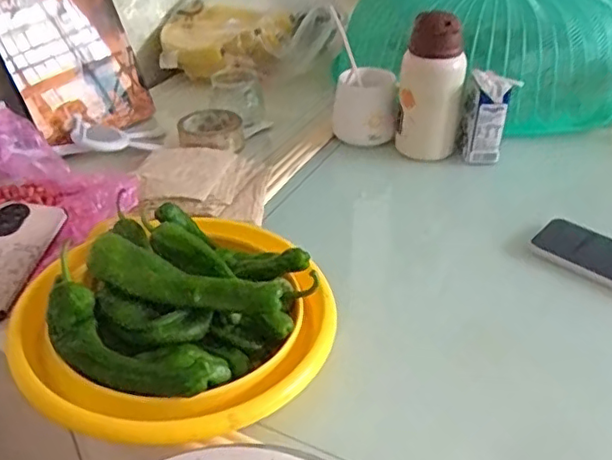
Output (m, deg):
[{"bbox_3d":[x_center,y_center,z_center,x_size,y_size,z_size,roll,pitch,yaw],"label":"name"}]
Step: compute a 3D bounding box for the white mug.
[{"bbox_3d":[0.079,-0.170,0.832,0.082,0.072,0.088,0,36,0],"label":"white mug"}]

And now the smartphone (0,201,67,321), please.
[{"bbox_3d":[-0.307,0.026,0.615,0.085,0.011,0.160,6,42,6],"label":"smartphone"}]

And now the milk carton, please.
[{"bbox_3d":[0.229,-0.139,0.770,0.054,0.110,0.040,9,37,12],"label":"milk carton"}]

